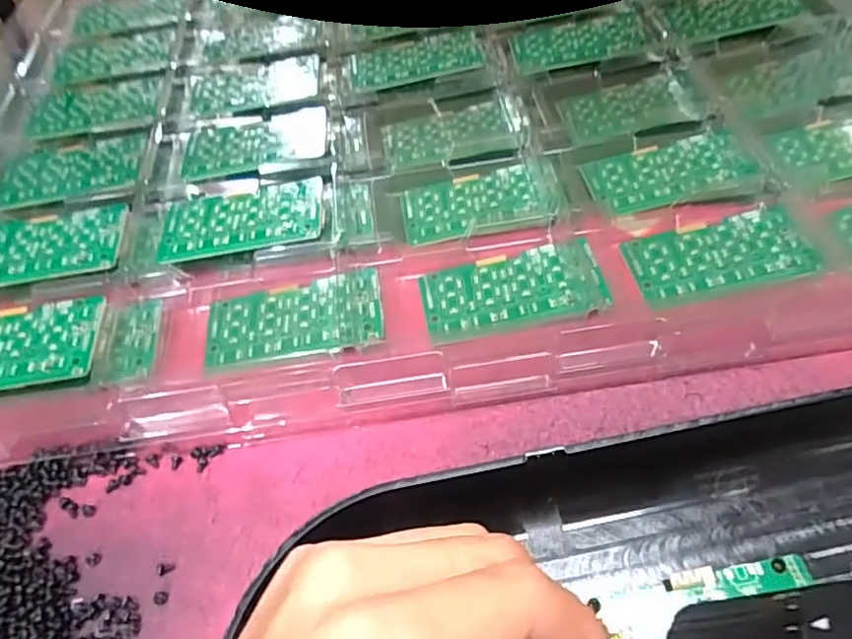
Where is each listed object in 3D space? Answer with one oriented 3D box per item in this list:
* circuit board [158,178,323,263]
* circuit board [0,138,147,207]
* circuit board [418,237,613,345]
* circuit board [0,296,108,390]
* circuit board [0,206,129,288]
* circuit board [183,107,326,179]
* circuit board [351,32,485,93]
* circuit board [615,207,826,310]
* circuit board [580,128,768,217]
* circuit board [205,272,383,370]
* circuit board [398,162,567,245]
[{"bbox_3d":[-0.106,-0.058,0.342,0.093,0.010,0.049,-8,57,0],"label":"circuit board"},{"bbox_3d":[-0.228,-0.095,0.380,0.088,0.006,0.054,-4,57,2],"label":"circuit board"},{"bbox_3d":[0.045,-0.016,0.311,0.092,0.008,0.047,-10,57,-1],"label":"circuit board"},{"bbox_3d":[-0.211,0.014,0.298,0.092,0.006,0.049,-8,57,0],"label":"circuit board"},{"bbox_3d":[-0.221,-0.042,0.339,0.093,0.004,0.052,-6,57,1],"label":"circuit board"},{"bbox_3d":[-0.111,-0.116,0.386,0.093,0.005,0.057,-10,57,-1],"label":"circuit board"},{"bbox_3d":[-0.008,-0.188,0.426,0.091,0.010,0.049,-8,57,0],"label":"circuit board"},{"bbox_3d":[0.154,-0.033,0.311,0.087,0.008,0.049,-8,57,0],"label":"circuit board"},{"bbox_3d":[0.148,-0.089,0.355,0.097,0.009,0.046,-11,57,-2],"label":"circuit board"},{"bbox_3d":[-0.070,-0.002,0.311,0.093,0.005,0.045,-5,57,2],"label":"circuit board"},{"bbox_3d":[0.033,-0.070,0.351,0.092,0.004,0.048,-9,56,4],"label":"circuit board"}]

